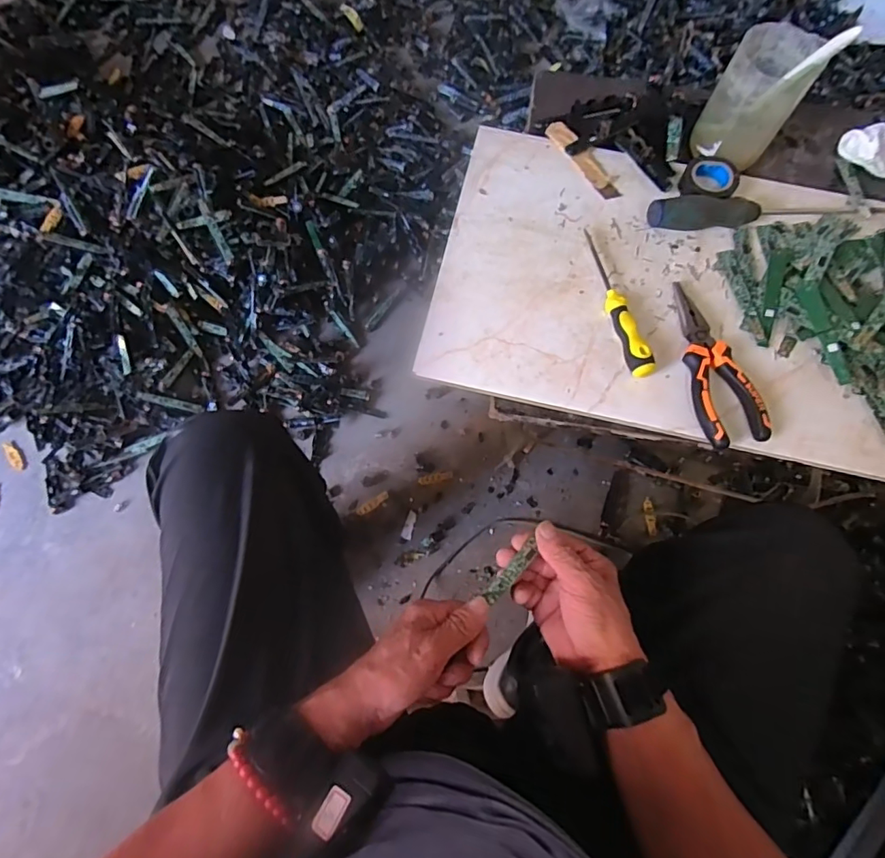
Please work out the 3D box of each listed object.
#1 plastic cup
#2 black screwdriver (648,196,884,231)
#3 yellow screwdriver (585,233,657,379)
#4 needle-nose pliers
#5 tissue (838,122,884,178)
[{"bbox_3d":[0.306,-0.327,0.490,0.076,0.114,0.073,1,71,-2],"label":"plastic cup"},{"bbox_3d":[0.320,-0.218,0.500,0.239,0.035,0.025,-6,71,-5],"label":"black screwdriver"},{"bbox_3d":[0.161,-0.120,0.467,0.020,0.024,0.156,-12,72,-7],"label":"yellow screwdriver"},{"bbox_3d":[0.237,-0.060,0.453,0.054,0.020,0.156,-15,72,-8],"label":"needle-nose pliers"},{"bbox_3d":[0.466,-0.298,0.542,0.067,0.025,0.052,19,71,4],"label":"tissue"}]

